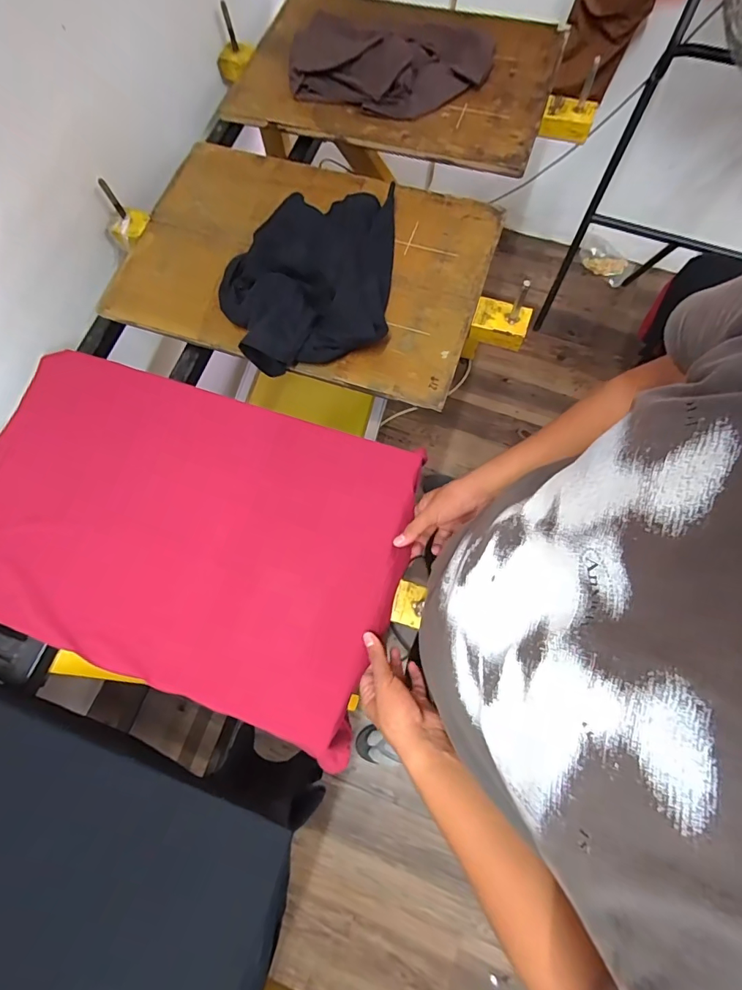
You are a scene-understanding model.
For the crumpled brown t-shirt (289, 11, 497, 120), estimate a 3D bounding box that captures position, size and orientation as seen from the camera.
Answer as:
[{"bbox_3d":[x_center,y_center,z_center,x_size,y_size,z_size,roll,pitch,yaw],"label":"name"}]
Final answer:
[{"bbox_3d":[0.038,-0.818,0.810,0.364,0.053,0.230,12,76,5],"label":"crumpled brown t-shirt"}]

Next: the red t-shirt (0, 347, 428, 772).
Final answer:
[{"bbox_3d":[-0.278,0.051,0.634,0.641,0.058,0.414,16,76,6],"label":"red t-shirt"}]

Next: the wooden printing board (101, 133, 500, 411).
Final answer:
[{"bbox_3d":[-0.113,-0.400,0.723,0.597,0.021,0.390,18,76,6],"label":"wooden printing board"}]

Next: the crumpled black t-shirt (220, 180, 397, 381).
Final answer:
[{"bbox_3d":[-0.105,-0.351,0.683,0.267,0.078,0.315,4,75,2],"label":"crumpled black t-shirt"}]

